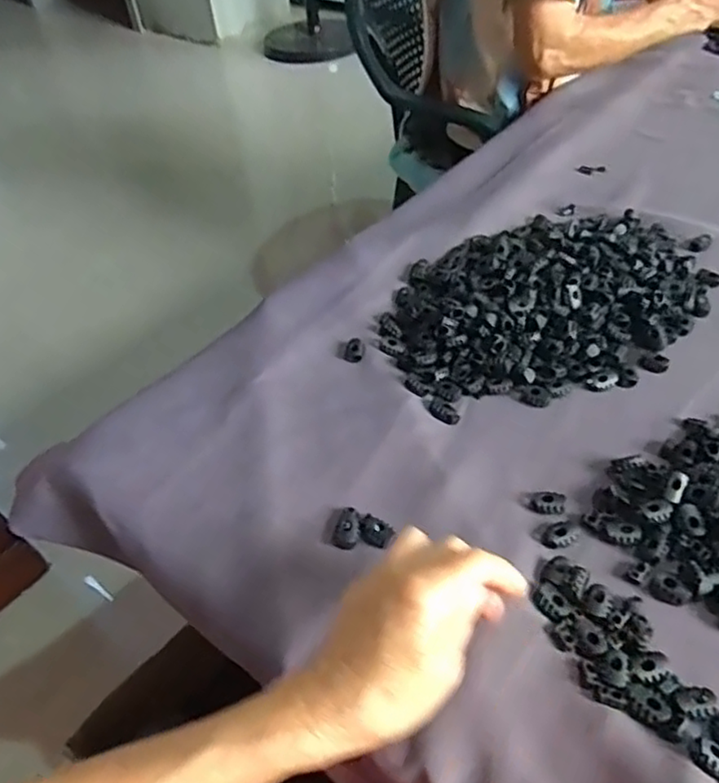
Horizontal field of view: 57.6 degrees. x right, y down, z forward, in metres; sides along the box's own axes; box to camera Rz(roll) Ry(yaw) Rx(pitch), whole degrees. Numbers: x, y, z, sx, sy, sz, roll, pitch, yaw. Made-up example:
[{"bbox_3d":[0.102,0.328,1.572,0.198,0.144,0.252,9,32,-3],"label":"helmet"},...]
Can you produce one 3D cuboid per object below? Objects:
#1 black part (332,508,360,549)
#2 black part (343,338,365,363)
[{"bbox_3d":[-0.008,0.092,0.443,0.018,0.006,0.029,7,46,13],"label":"black part"},{"bbox_3d":[-0.005,-0.036,0.566,0.017,0.006,0.027,1,45,7],"label":"black part"}]

